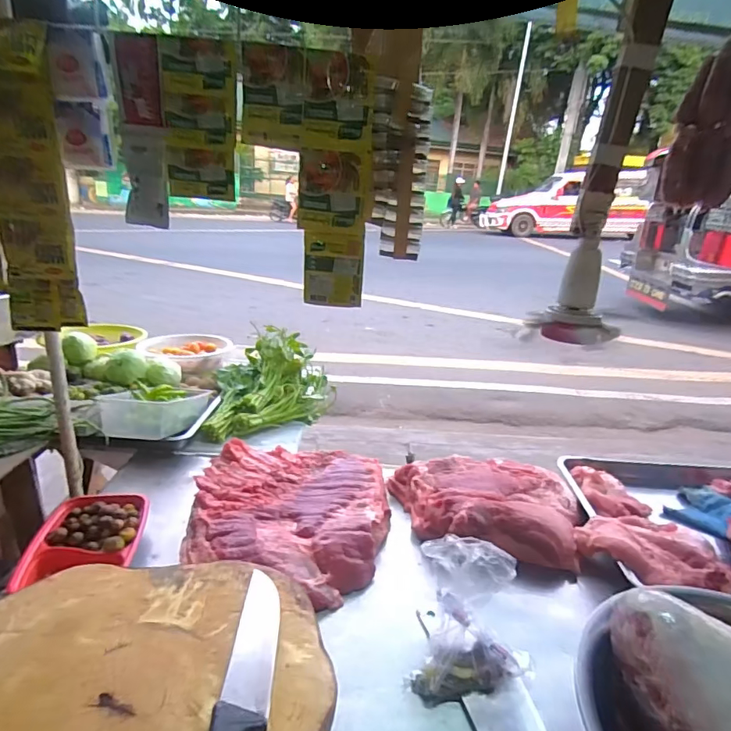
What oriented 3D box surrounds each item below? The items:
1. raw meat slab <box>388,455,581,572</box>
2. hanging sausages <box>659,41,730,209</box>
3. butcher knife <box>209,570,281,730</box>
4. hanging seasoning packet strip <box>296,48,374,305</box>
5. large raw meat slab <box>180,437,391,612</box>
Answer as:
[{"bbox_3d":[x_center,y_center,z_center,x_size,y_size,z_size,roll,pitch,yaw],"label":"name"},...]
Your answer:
[{"bbox_3d":[0.223,0.247,0.884,0.346,0.074,0.244,6,22,3],"label":"raw meat slab"},{"bbox_3d":[0.437,-0.293,0.596,0.084,0.168,0.060,19,26,31],"label":"hanging sausages"},{"bbox_3d":[-0.118,0.321,0.468,0.049,0.022,0.307,7,18,-4],"label":"butcher knife"},{"bbox_3d":[-0.043,-0.235,0.653,0.094,0.308,0.036,6,22,2],"label":"hanging seasoning packet strip"},{"bbox_3d":[-0.137,0.250,0.835,0.348,0.054,0.337,10,22,11],"label":"large raw meat slab"}]

